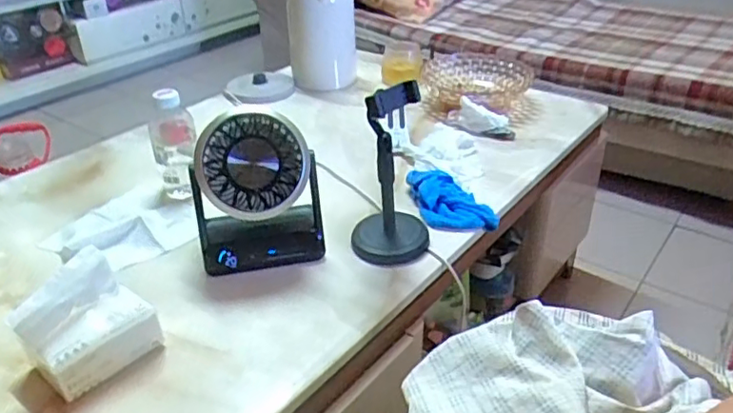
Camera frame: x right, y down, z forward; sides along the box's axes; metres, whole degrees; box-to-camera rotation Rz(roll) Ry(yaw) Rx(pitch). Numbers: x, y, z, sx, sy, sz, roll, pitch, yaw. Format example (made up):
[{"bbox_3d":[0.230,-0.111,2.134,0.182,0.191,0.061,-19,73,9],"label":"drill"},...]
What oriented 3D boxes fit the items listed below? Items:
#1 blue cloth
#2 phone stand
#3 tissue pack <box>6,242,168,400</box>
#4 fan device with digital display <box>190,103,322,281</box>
[{"bbox_3d":[0.136,-0.011,0.942,0.116,0.031,0.124,-4,52,-10],"label":"blue cloth"},{"bbox_3d":[0.030,-0.048,0.803,0.103,0.250,0.103,0,32,3],"label":"phone stand"},{"bbox_3d":[-0.298,0.128,0.649,0.127,0.116,0.075,-27,40,-34],"label":"tissue pack"},{"bbox_3d":[-0.146,-0.018,0.802,0.163,0.192,0.102,-9,33,-10],"label":"fan device with digital display"}]

